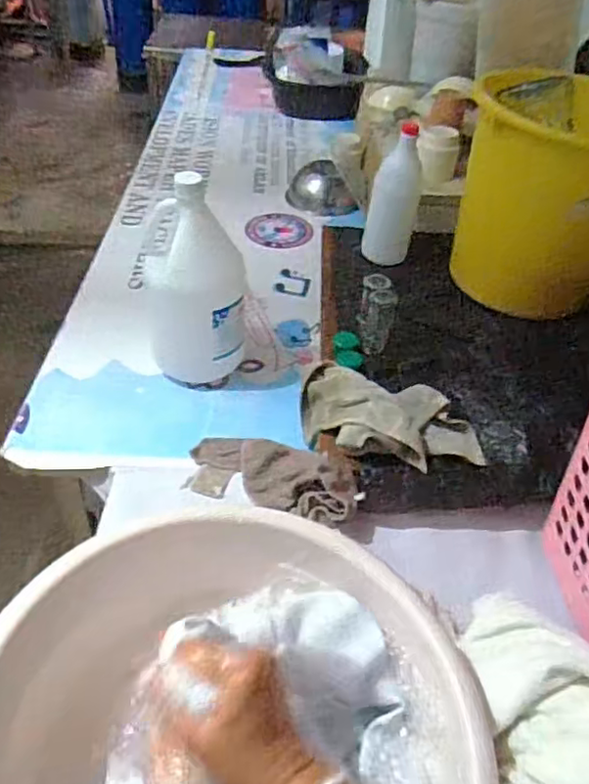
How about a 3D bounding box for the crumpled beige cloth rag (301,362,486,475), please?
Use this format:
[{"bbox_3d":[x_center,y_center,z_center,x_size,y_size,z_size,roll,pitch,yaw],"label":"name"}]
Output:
[{"bbox_3d":[0.131,0.043,0.849,0.259,0.063,0.140,11,44,6],"label":"crumpled beige cloth rag"}]

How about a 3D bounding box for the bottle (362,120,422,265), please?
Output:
[{"bbox_3d":[0.184,-0.345,1.127,0.080,0.244,0.079,-16,48,-21],"label":"bottle"}]

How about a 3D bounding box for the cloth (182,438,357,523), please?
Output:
[{"bbox_3d":[-0.030,0.102,0.831,0.238,0.074,0.107,14,44,9],"label":"cloth"}]

